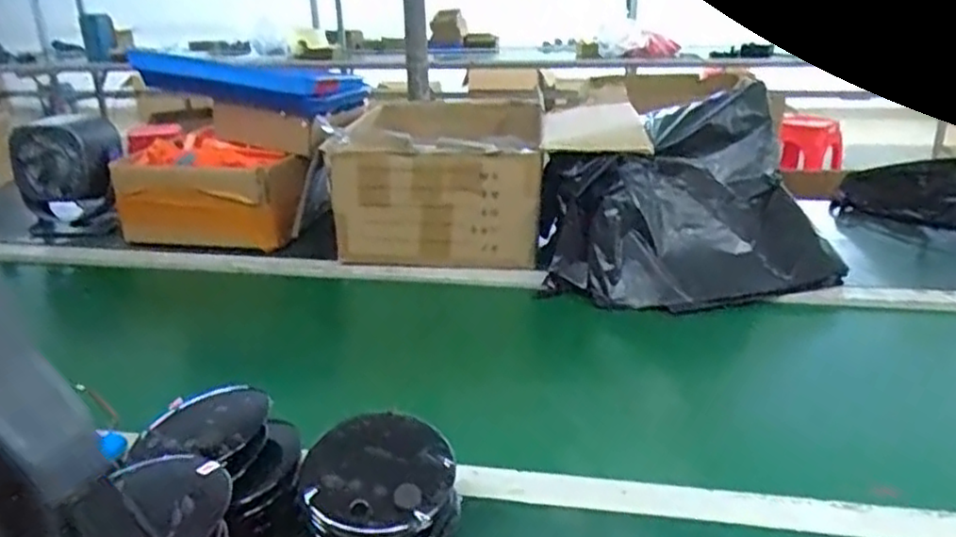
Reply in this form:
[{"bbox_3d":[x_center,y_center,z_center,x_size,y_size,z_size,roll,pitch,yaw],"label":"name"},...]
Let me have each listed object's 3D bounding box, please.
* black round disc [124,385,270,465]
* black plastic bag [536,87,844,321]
[{"bbox_3d":[-0.212,0.121,0.545,0.095,0.018,0.097,-1,22,1],"label":"black round disc"},{"bbox_3d":[0.277,-0.090,0.976,0.374,0.217,0.246,-4,22,-6],"label":"black plastic bag"}]

